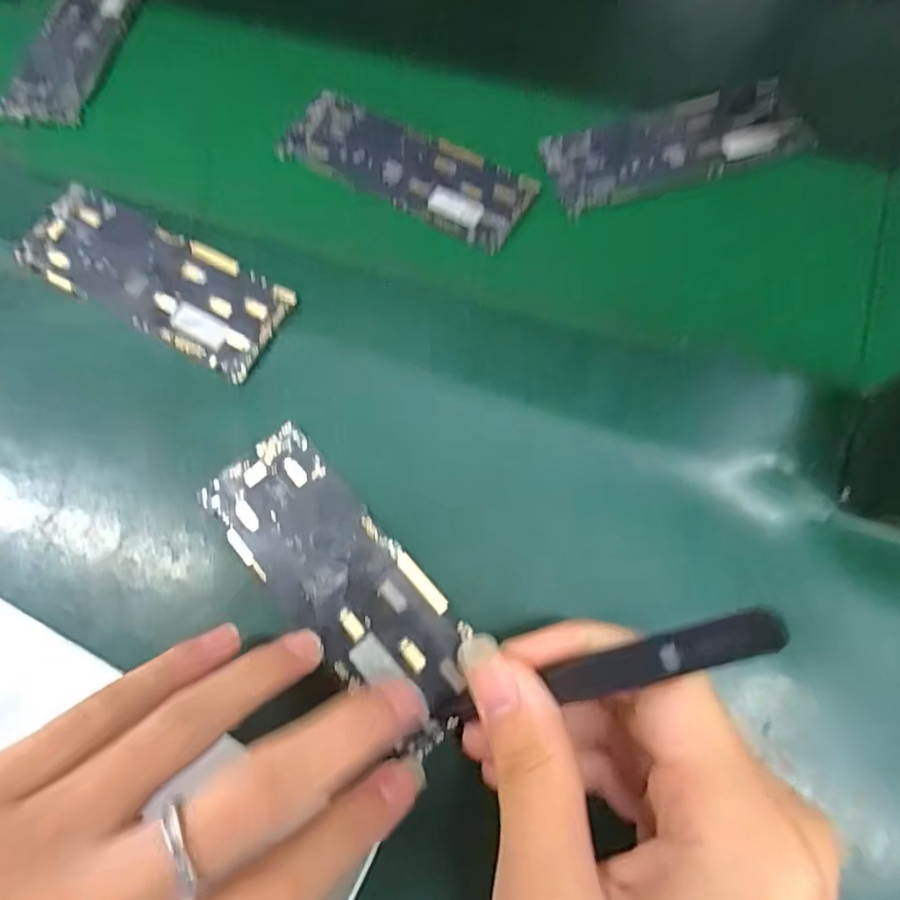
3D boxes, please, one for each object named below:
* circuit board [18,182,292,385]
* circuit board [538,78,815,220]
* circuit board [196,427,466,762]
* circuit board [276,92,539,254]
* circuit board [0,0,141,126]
[{"bbox_3d":[-0.129,-0.075,0.257,0.123,0.009,0.045,28,74,10],"label":"circuit board"},{"bbox_3d":[0.106,-0.145,0.278,0.119,0.006,0.045,-18,72,-5],"label":"circuit board"},{"bbox_3d":[-0.039,0.047,0.213,0.044,0.004,0.122,-42,75,-12],"label":"circuit board"},{"bbox_3d":[-0.021,-0.136,0.284,0.124,0.006,0.045,28,74,10],"label":"circuit board"},{"bbox_3d":[-0.207,-0.230,0.326,0.049,0.005,0.125,10,72,5],"label":"circuit board"}]

